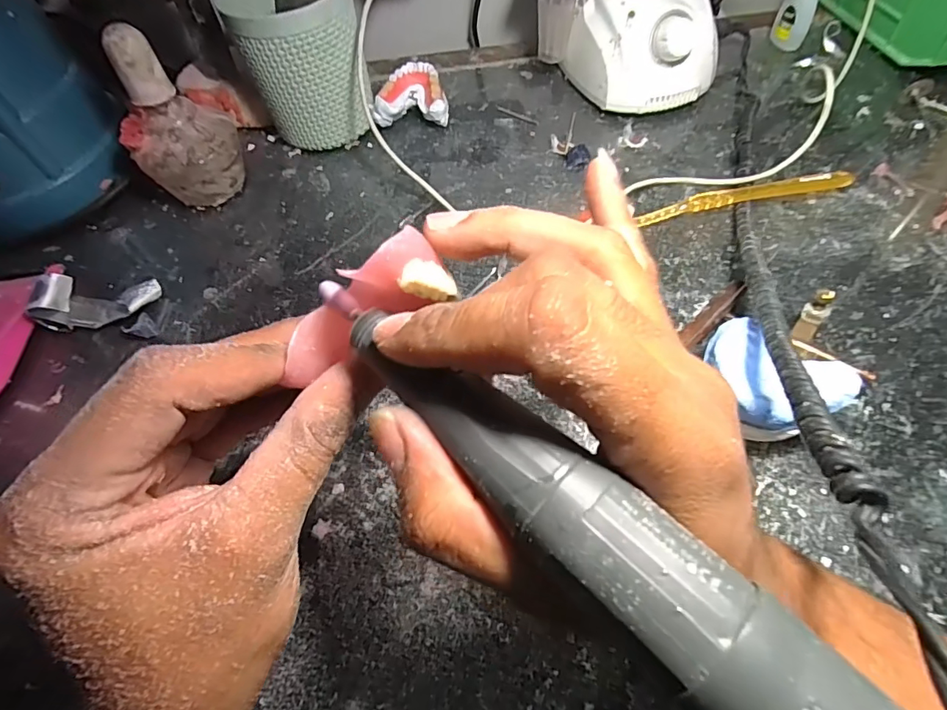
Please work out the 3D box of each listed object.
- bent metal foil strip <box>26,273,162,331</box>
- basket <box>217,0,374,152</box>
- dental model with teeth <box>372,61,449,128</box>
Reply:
[{"bbox_3d":[-0.258,-0.039,0.332,0.075,0.028,0.029,-9,58,-1],"label":"bent metal foil strip"},{"bbox_3d":[-0.134,-0.237,0.392,0.089,0.116,0.089,-17,58,-6],"label":"basket"},{"bbox_3d":[-0.054,-0.225,0.428,0.060,0.035,0.056,-4,58,2],"label":"dental model with teeth"}]

